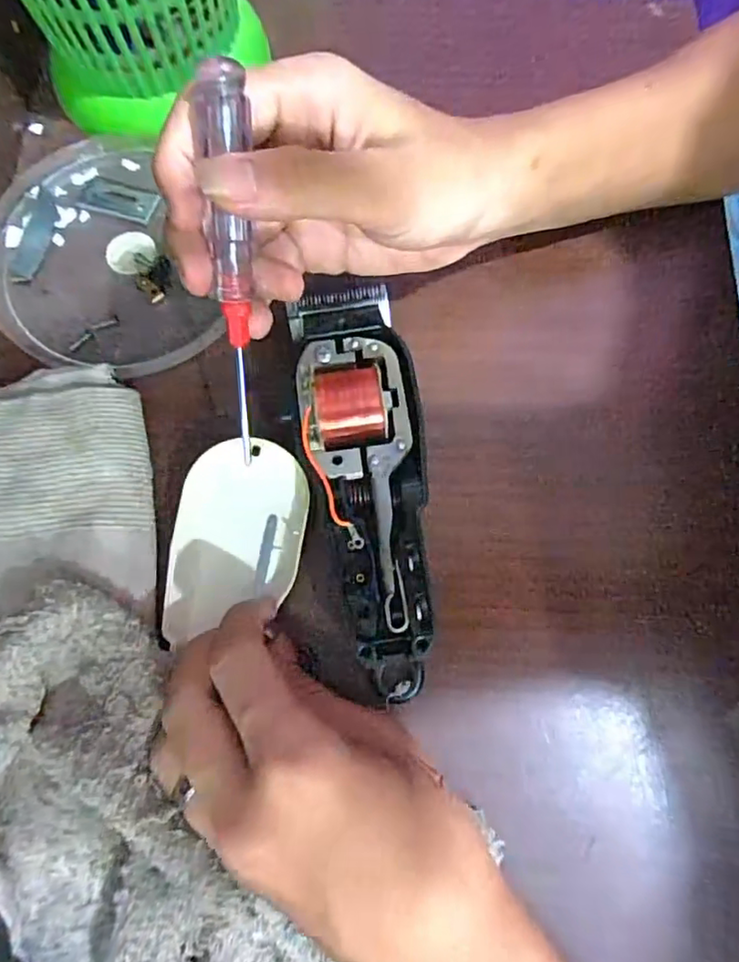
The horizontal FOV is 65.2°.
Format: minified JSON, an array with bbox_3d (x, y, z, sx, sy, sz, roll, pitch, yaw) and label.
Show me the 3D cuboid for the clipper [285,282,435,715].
[{"bbox_3d":[0.000,-0.004,0.237,0.047,0.035,0.168,-10,74,-2],"label":"clipper"}]

